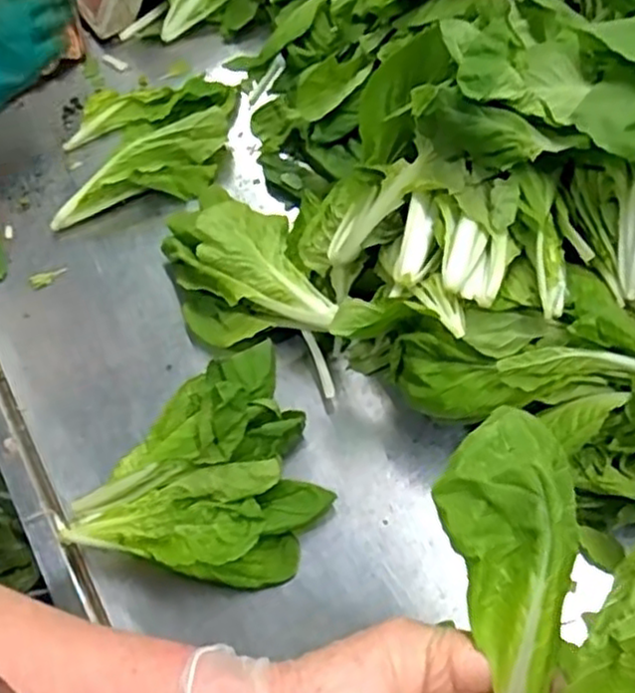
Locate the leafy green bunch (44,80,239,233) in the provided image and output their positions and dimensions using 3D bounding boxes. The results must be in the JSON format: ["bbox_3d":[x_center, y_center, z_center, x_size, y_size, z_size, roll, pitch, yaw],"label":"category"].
[{"bbox_3d":[-0.172,-0.196,0.713,0.172,0.051,0.140,-4,57,2],"label":"leafy green bunch"}]

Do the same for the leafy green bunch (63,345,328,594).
[{"bbox_3d":[-0.089,0.099,0.511,0.182,0.088,0.143,-26,59,-11],"label":"leafy green bunch"}]

